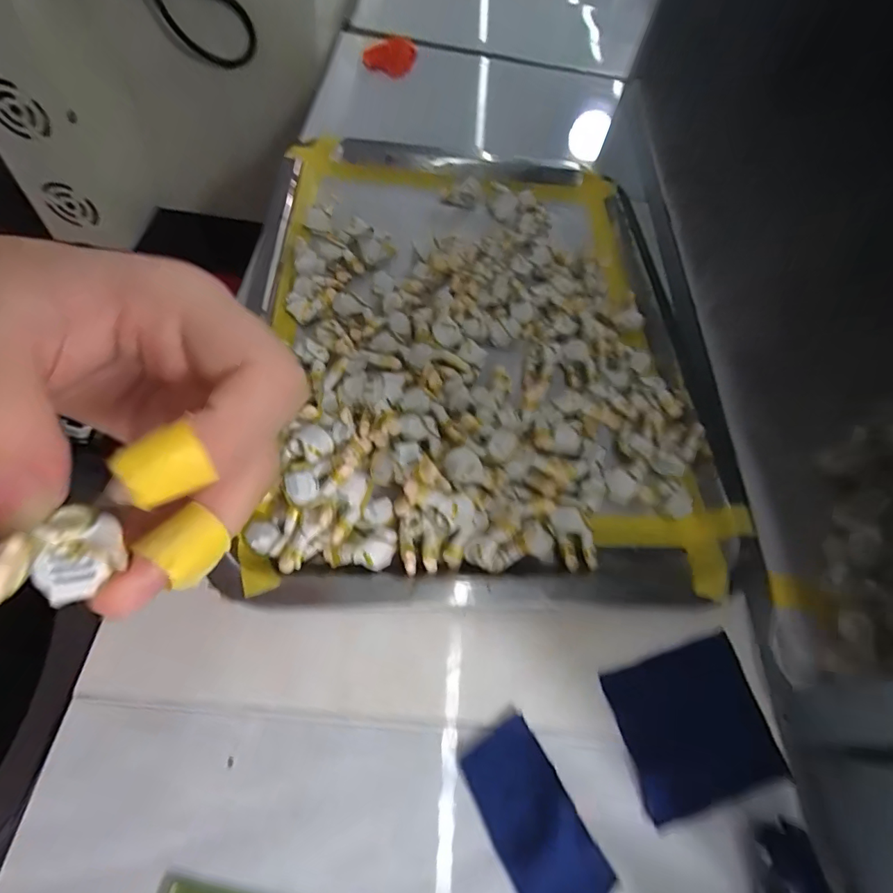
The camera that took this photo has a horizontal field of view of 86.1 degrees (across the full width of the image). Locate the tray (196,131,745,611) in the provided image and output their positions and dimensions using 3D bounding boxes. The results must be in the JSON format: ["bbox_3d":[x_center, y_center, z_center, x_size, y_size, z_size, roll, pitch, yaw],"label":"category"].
[{"bbox_3d":[0.018,-0.078,0.282,0.240,0.027,0.333,1,59,-8],"label":"tray"}]

